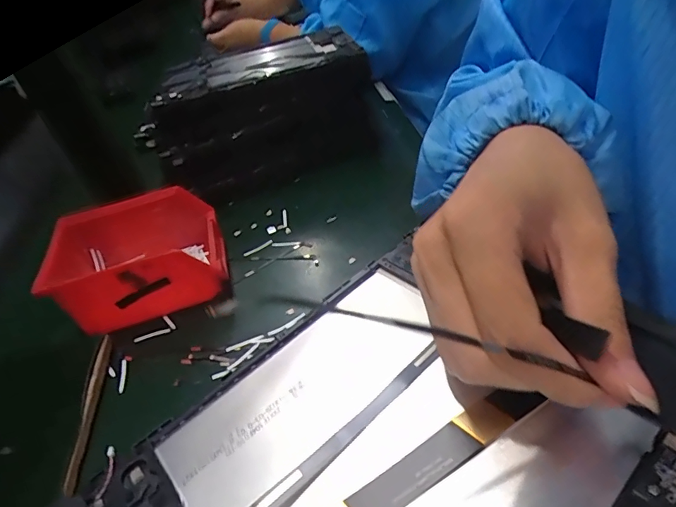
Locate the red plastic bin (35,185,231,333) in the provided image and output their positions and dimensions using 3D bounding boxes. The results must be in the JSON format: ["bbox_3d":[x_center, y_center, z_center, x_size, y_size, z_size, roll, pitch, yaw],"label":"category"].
[{"bbox_3d":[-0.188,0.004,0.420,0.152,0.064,0.114,-20,41,-8],"label":"red plastic bin"}]

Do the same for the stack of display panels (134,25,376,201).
[{"bbox_3d":[-0.098,-0.173,0.564,0.265,0.119,0.174,-19,41,-7],"label":"stack of display panels"}]

